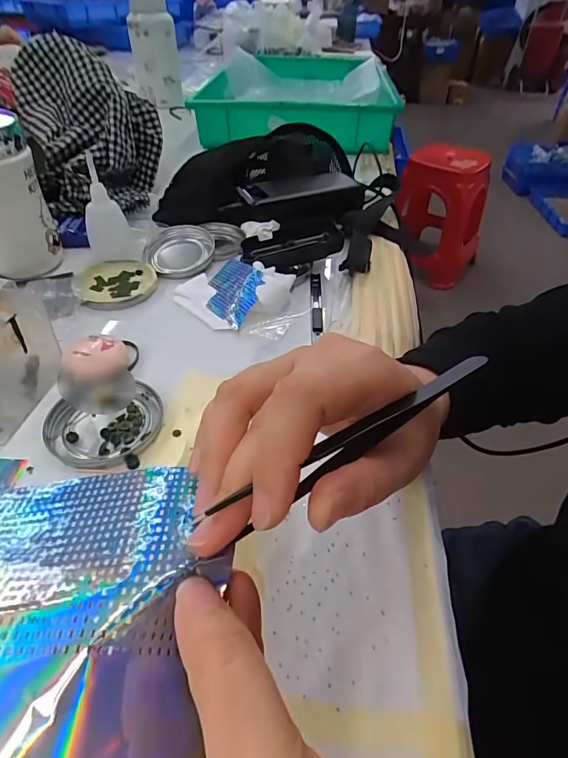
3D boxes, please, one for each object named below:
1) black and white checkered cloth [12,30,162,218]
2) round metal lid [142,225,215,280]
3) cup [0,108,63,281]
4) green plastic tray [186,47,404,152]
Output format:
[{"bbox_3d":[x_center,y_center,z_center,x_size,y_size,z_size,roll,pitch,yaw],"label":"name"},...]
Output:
[{"bbox_3d":[-0.241,-0.316,0.554,0.158,0.156,0.176,-15,46,-17],"label":"black and white checkered cloth"},{"bbox_3d":[-0.116,-0.143,0.481,0.078,0.018,0.085,-7,45,-11],"label":"round metal lid"},{"bbox_3d":[-0.274,-0.177,0.421,0.074,0.139,0.065,-23,50,-24],"label":"cup"},{"bbox_3d":[0.036,-0.601,0.928,0.352,0.091,0.561,5,44,2],"label":"green plastic tray"}]

